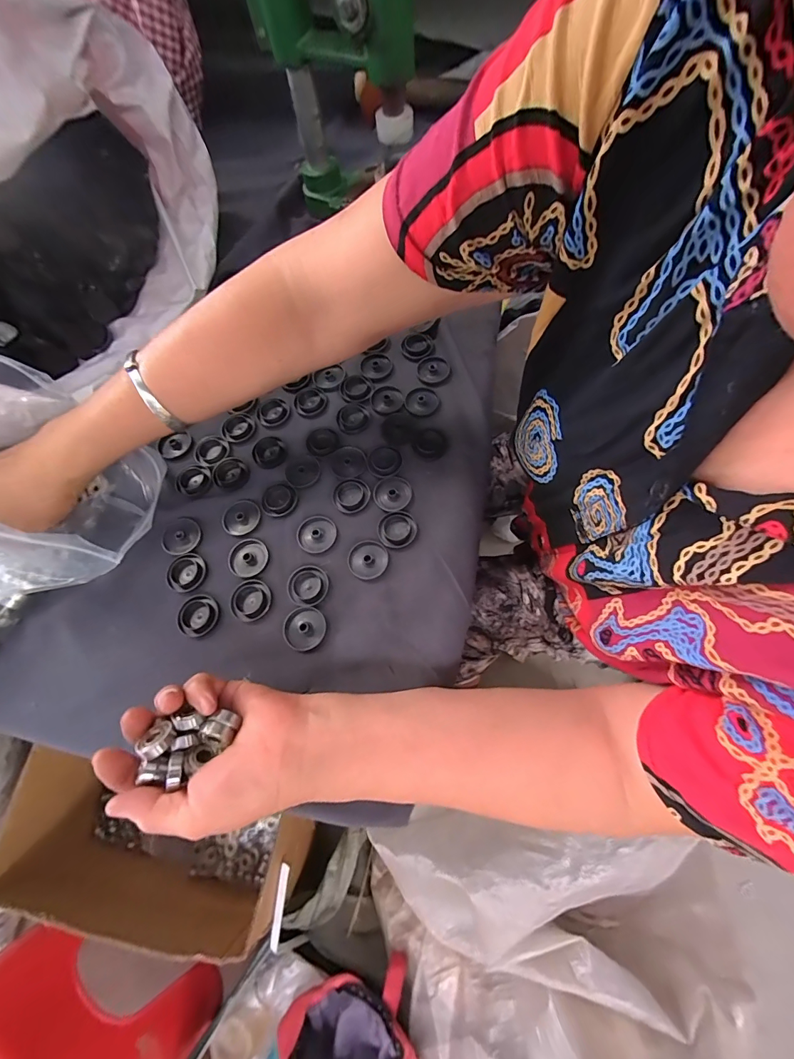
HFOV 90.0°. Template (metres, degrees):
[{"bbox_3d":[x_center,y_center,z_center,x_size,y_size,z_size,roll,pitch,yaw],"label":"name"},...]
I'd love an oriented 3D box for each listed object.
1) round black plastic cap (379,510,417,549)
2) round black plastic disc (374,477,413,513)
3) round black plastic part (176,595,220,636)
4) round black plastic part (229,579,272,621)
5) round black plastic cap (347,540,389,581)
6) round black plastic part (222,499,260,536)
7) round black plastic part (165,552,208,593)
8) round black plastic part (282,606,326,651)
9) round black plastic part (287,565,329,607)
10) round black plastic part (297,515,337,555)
[{"bbox_3d":[0.000,0.000,0.339,0.032,0.007,0.032,-2,67,4],"label":"round black plastic cap"},{"bbox_3d":[-0.004,-0.032,0.351,0.033,0.004,0.032,-2,67,4],"label":"round black plastic disc"},{"bbox_3d":[-0.160,0.069,0.319,0.031,0.007,0.032,15,69,11],"label":"round black plastic part"},{"bbox_3d":[-0.119,0.057,0.321,0.031,0.006,0.033,-2,67,4],"label":"round black plastic part"},{"bbox_3d":[-0.024,0.025,0.330,0.033,0.004,0.033,-2,67,4],"label":"round black plastic cap"},{"bbox_3d":[-0.138,-0.012,0.351,0.029,0.005,0.034,24,71,14],"label":"round black plastic part"},{"bbox_3d":[-0.180,0.035,0.334,0.033,0.007,0.032,-2,67,4],"label":"round black plastic part"},{"bbox_3d":[-0.073,0.077,0.311,0.032,0.005,0.032,-23,67,-5],"label":"round black plastic part"},{"bbox_3d":[-0.073,0.046,0.324,0.032,0.007,0.033,-2,67,4],"label":"round black plastic part"},{"bbox_3d":[-0.069,0.003,0.341,0.033,0.004,0.033,-2,67,4],"label":"round black plastic part"}]

